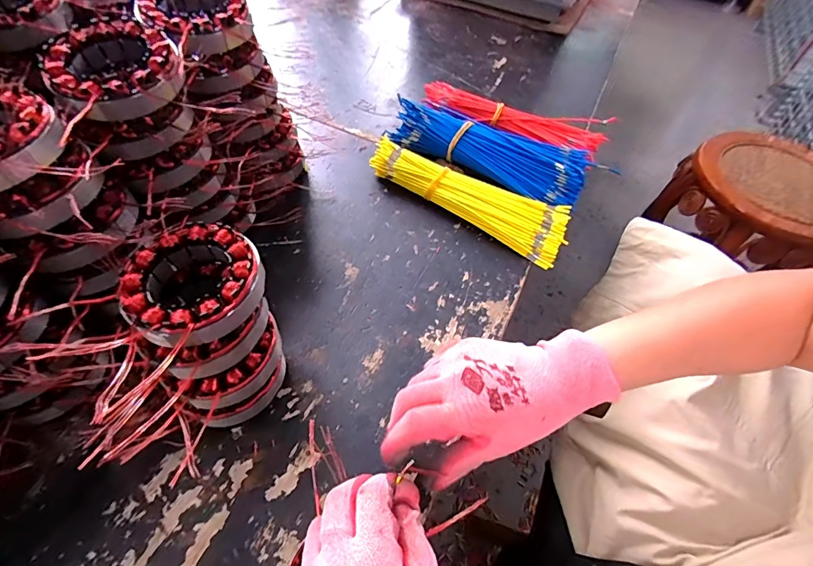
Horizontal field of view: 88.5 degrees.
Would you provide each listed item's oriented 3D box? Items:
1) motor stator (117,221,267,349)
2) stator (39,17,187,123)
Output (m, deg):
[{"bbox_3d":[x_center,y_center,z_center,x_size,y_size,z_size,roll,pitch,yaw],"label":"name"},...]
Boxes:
[{"bbox_3d":[-0.144,-0.001,0.284,0.085,0.029,0.087,2,55,-3],"label":"motor stator"},{"bbox_3d":[-0.212,-0.155,0.308,0.099,0.028,0.085,35,59,18],"label":"stator"}]

